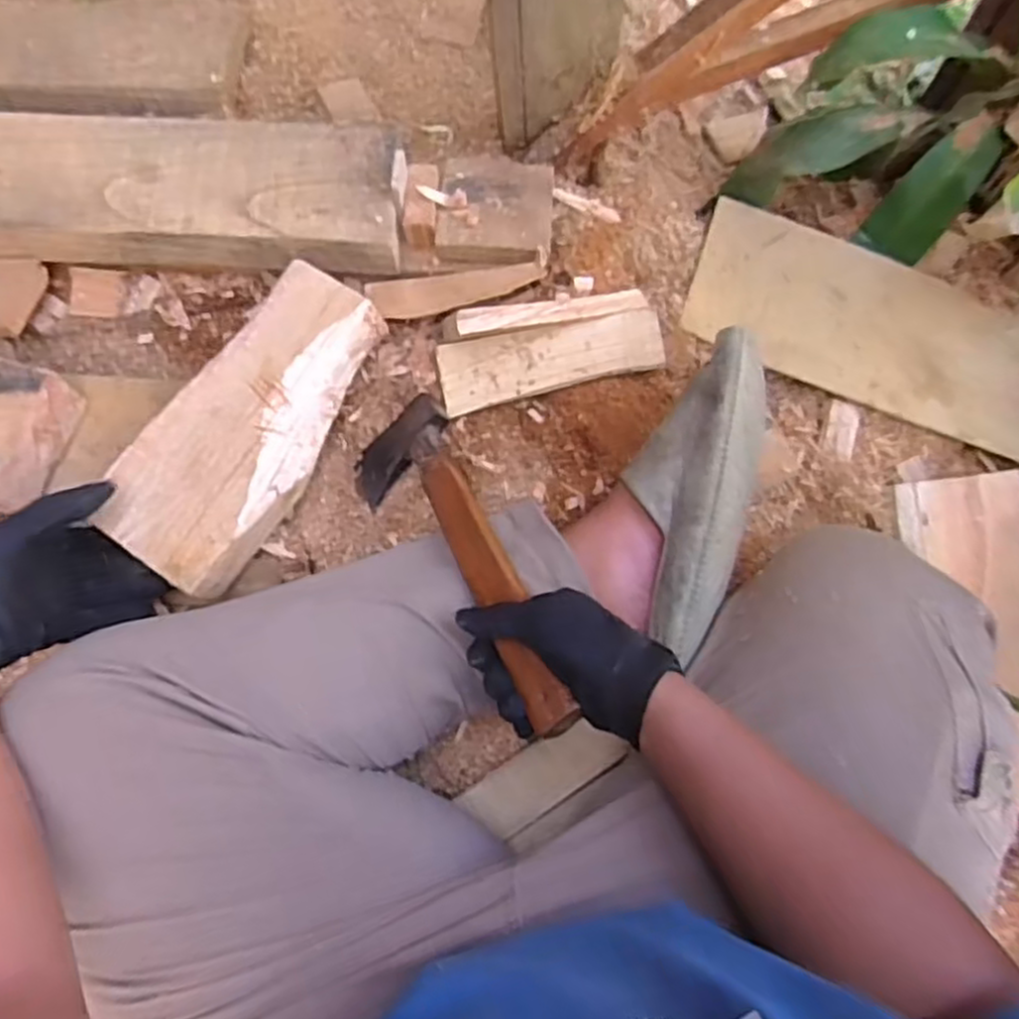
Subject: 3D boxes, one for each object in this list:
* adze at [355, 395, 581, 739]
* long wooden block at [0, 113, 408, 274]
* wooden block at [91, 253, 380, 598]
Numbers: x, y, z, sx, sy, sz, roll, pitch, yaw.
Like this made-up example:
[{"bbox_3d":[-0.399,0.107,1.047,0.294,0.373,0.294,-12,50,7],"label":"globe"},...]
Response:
[{"bbox_3d":[-0.039,0.037,0.599,0.091,0.055,0.321,-29,55,-6],"label":"adze"},{"bbox_3d":[-0.380,-0.288,0.674,0.562,0.058,0.131,3,75,2],"label":"long wooden block"},{"bbox_3d":[-0.220,-0.072,0.635,0.119,0.064,0.275,28,77,8],"label":"wooden block"}]

